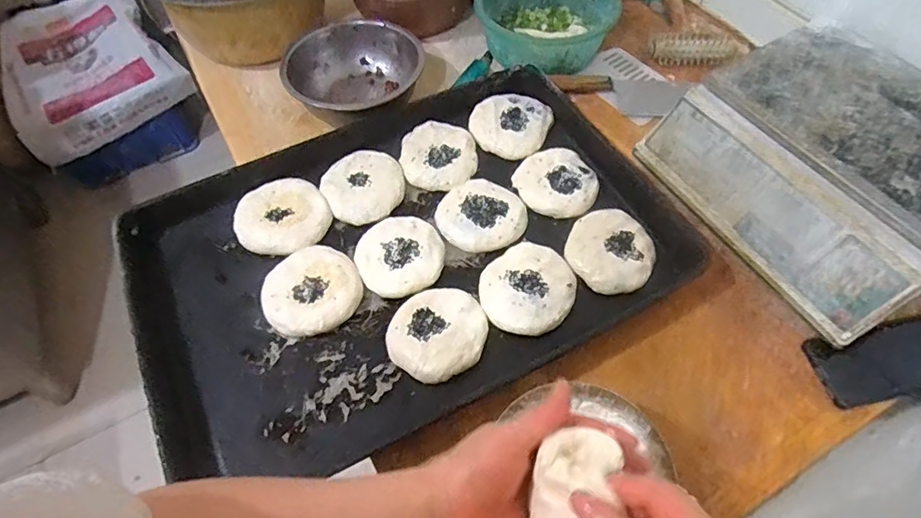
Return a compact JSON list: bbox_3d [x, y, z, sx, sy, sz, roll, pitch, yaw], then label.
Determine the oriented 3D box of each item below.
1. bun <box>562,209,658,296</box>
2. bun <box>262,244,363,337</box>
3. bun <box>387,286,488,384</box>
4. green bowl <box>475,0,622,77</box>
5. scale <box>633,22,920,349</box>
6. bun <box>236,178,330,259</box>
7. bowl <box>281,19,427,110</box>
[{"bbox_3d":[0.176,-0.011,0.623,0.097,0.020,0.111,18,60,13],"label":"bun"},{"bbox_3d":[-0.168,0.035,0.606,0.105,0.020,0.102,-1,58,2],"label":"bun"},{"bbox_3d":[-0.024,0.077,0.565,0.097,0.022,0.103,-1,58,2],"label":"bun"},{"bbox_3d":[0.131,-0.371,0.819,0.200,0.074,0.207,-1,58,2],"label":"green bowl"},{"bbox_3d":[0.439,-0.110,0.629,0.317,0.111,0.317,-27,60,-14],"label":"scale"},{"bbox_3d":[-0.222,-0.053,0.658,0.108,0.021,0.106,-1,58,2],"label":"bun"},{"bbox_3d":[-0.154,-0.265,0.772,0.188,0.078,0.173,-1,58,2],"label":"bowl"}]

